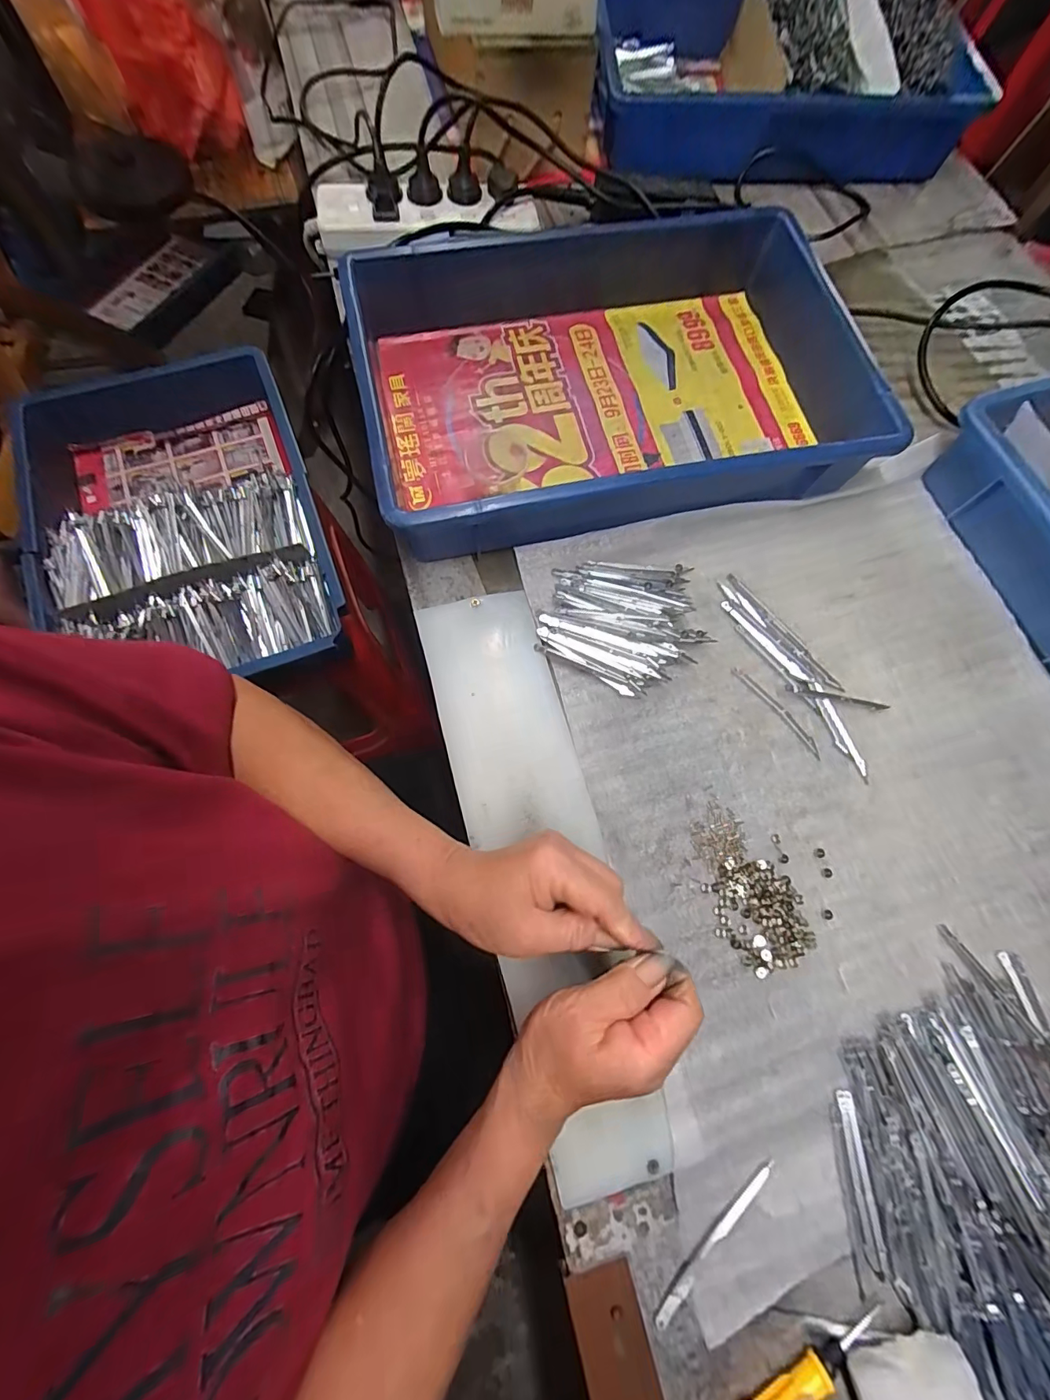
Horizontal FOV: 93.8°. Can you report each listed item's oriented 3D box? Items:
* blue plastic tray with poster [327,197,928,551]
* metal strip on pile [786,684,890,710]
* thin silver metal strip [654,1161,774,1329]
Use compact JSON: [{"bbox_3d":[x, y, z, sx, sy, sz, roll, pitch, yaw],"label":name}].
[{"bbox_3d":[0.079,-0.299,0.454,0.438,0.080,0.298,-12,75,-5],"label":"blue plastic tray with poster"},{"bbox_3d":[0.257,-0.003,0.401,0.089,0.011,0.007,9,74,1],"label":"metal strip on pile"},{"bbox_3d":[0.115,0.326,0.295,0.107,0.004,0.011,-41,80,-12],"label":"thin silver metal strip"}]

